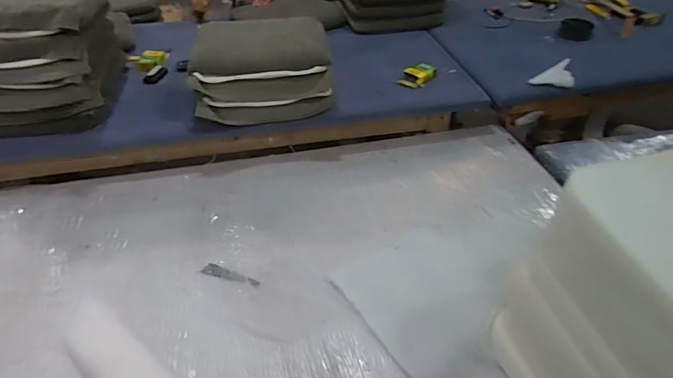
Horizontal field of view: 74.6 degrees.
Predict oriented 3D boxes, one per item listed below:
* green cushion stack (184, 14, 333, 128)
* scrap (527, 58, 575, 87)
[{"bbox_3d":[-0.257,-0.433,1.494,0.444,0.238,0.410,-8,42,-10],"label":"green cushion stack"},{"bbox_3d":[0.819,-0.410,1.590,0.205,0.022,0.137,-27,40,-20],"label":"scrap"}]

